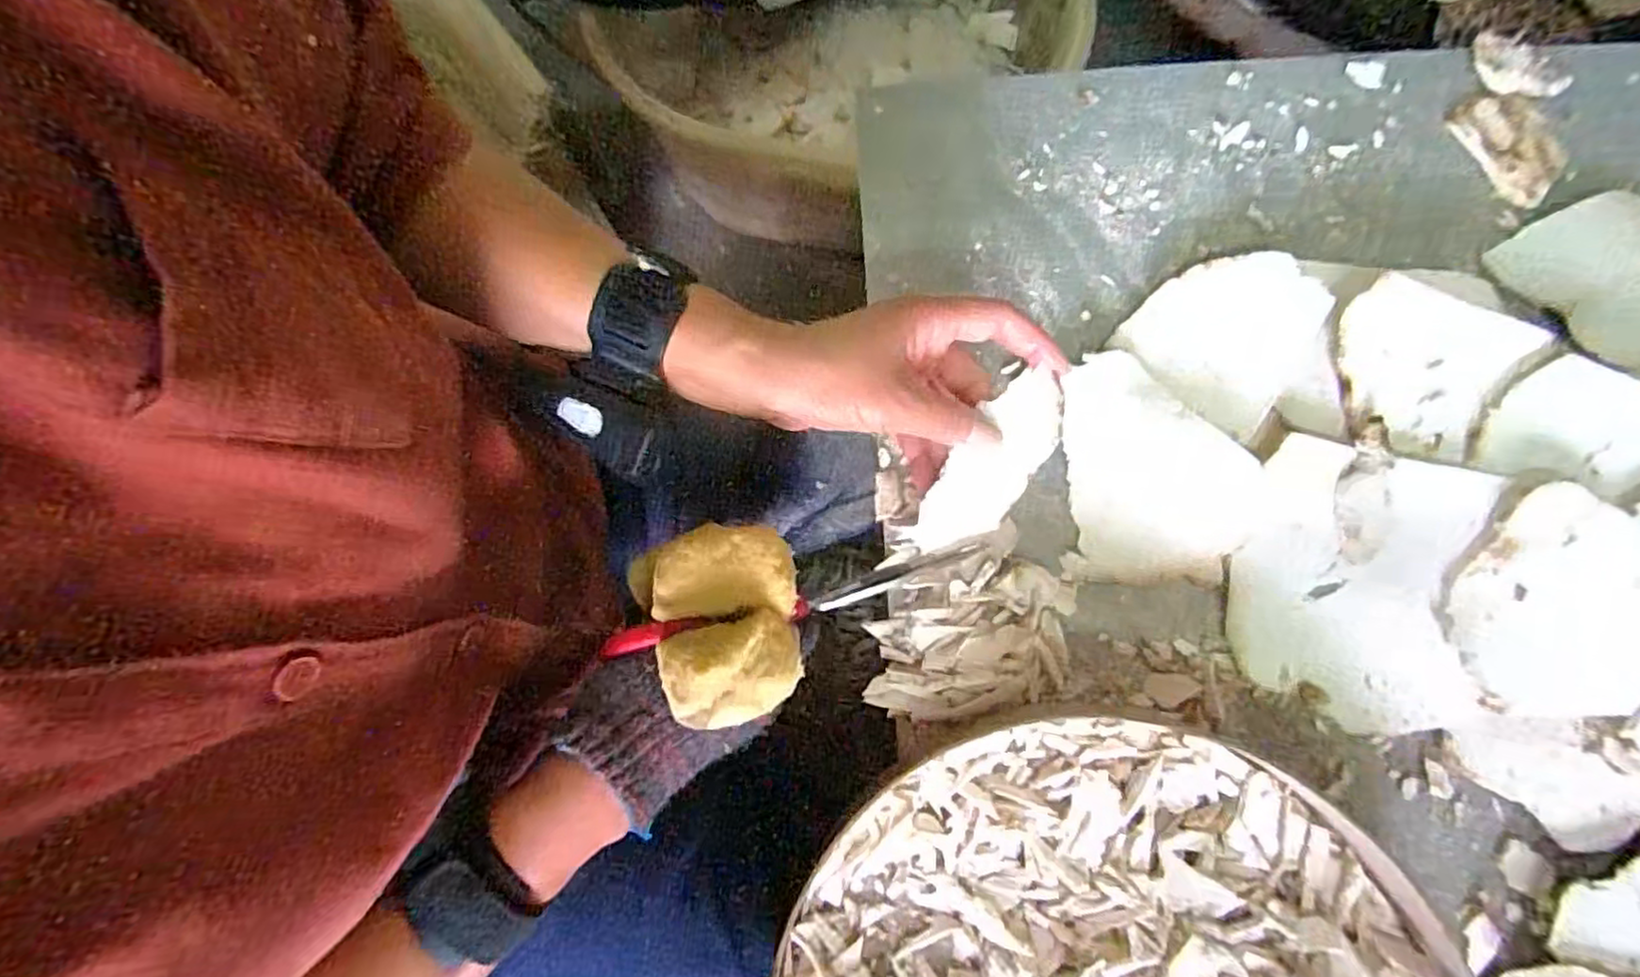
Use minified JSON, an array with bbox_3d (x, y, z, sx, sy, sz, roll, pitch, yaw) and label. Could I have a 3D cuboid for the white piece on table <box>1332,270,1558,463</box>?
[{"bbox_3d":[0.315,-0.061,0.368,0.085,0.024,0.093,32,79,8],"label":"white piece on table"}]

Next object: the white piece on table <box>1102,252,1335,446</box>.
[{"bbox_3d":[0.229,-0.088,0.386,0.097,0.021,0.087,-43,80,-9],"label":"white piece on table"}]

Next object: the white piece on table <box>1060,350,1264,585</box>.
[{"bbox_3d":[0.183,-0.012,0.376,0.093,0.023,0.123,3,77,2],"label":"white piece on table"}]

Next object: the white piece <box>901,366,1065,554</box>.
[{"bbox_3d":[0.081,-0.008,0.331,0.037,0.008,0.099,39,95,9],"label":"white piece"}]

